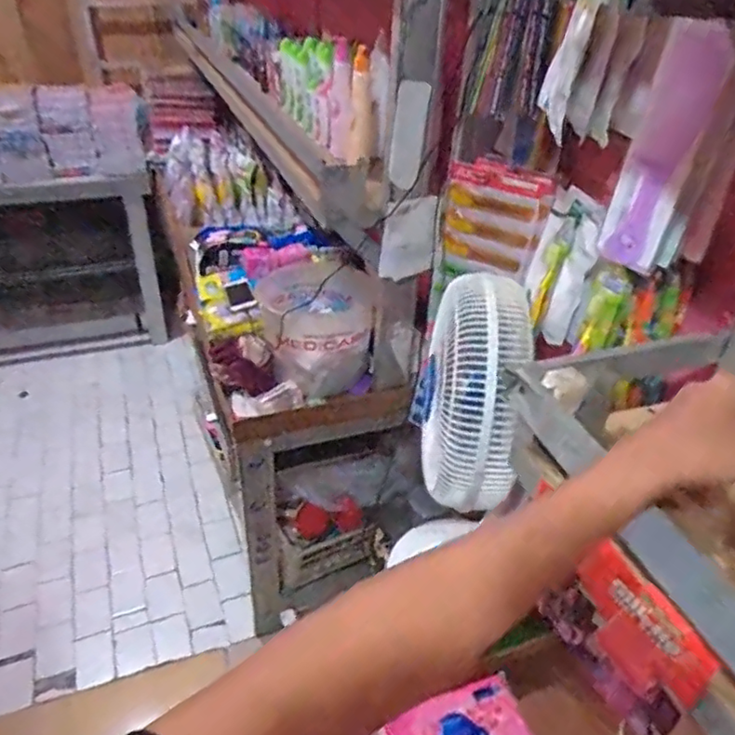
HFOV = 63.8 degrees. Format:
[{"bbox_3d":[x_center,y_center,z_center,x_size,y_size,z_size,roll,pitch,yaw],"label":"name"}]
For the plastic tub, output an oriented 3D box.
[{"bbox_3d":[-0.116,-0.096,1.287,0.228,0.176,0.279,-5,36,-9],"label":"plastic tub"}]

